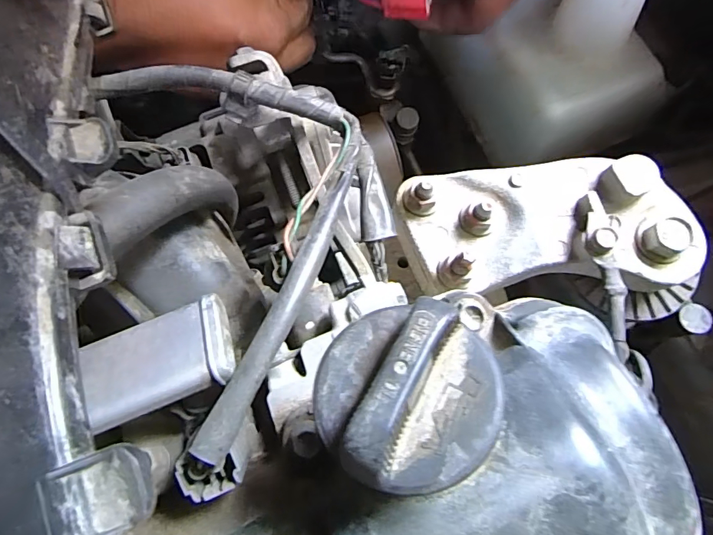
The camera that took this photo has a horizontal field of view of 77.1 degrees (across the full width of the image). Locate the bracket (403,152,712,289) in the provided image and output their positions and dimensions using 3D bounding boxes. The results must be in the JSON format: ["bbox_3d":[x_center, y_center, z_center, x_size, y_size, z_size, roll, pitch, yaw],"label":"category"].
[{"bbox_3d":[0.091,-0.024,0.218,0.133,0.025,0.061,-2,73,0],"label":"bracket"}]

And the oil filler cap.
[{"bbox_3d":[0.011,0.030,0.110,0.045,0.023,0.045,-5,56,7],"label":"oil filler cap"}]

